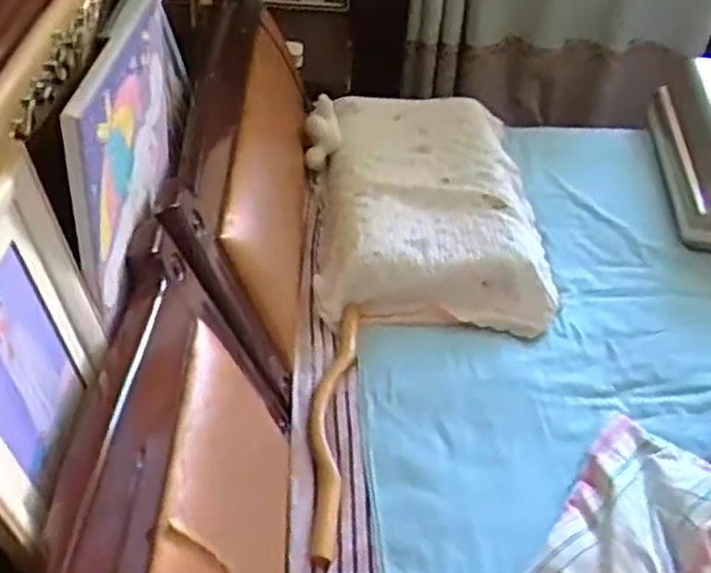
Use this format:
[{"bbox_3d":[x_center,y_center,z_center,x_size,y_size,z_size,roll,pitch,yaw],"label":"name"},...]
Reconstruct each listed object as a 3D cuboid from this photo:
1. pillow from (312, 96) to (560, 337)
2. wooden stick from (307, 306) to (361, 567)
[{"bbox_3d":[0.135,-0.145,1.260,0.386,0.194,0.447,2,41,-1],"label":"pillow"},{"bbox_3d":[-0.036,0.181,1.000,0.057,0.023,0.409,5,41,2],"label":"wooden stick"}]

